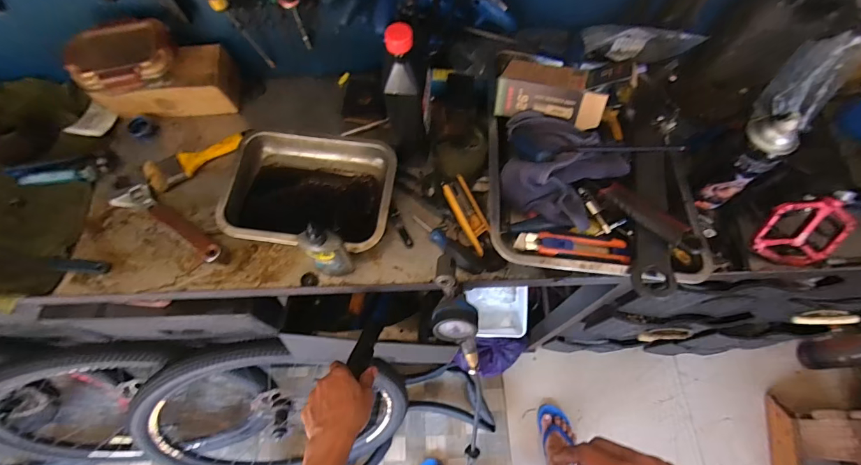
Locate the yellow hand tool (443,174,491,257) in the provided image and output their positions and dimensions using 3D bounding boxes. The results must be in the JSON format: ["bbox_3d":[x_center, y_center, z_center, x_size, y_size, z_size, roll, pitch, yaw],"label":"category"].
[{"bbox_3d":[0.060,-0.028,0.592,0.038,0.016,0.123,-23,68,-11],"label":"yellow hand tool"}]

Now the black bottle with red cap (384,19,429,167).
[{"bbox_3d":[-0.033,-0.191,0.551,0.057,0.239,0.066,-4,65,-3],"label":"black bottle with red cap"}]

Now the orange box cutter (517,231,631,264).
[{"bbox_3d":[0.180,0.018,0.490,0.152,0.023,0.030,7,64,-16],"label":"orange box cutter"}]

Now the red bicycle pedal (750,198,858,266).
[{"bbox_3d":[0.543,-0.001,0.567,0.114,0.109,0.019,18,32,-4],"label":"red bicycle pedal"}]

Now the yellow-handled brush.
[{"bbox_3d":[-0.392,-0.120,0.661,0.158,0.027,0.050,-27,69,-13],"label":"yellow-handled brush"}]

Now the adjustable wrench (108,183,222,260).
[{"bbox_3d":[-0.415,-0.015,0.609,0.217,0.022,0.048,33,69,13],"label":"adjustable wrench"}]

